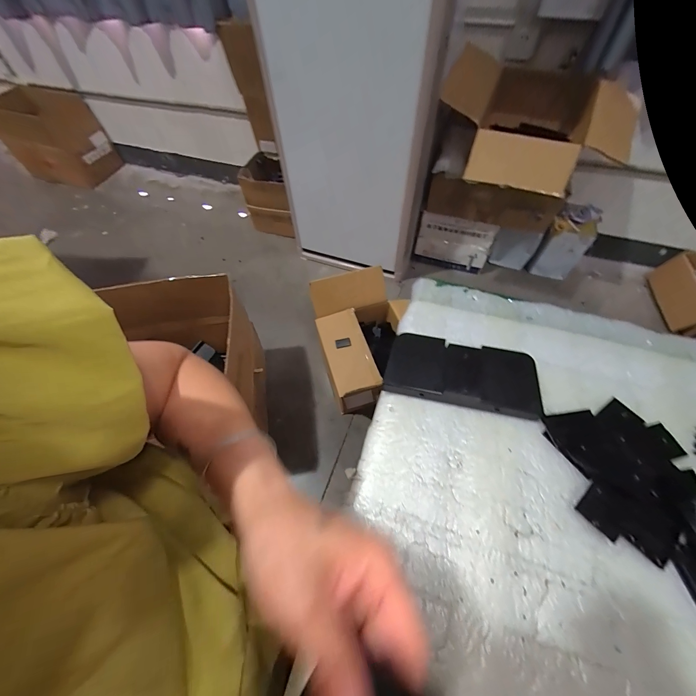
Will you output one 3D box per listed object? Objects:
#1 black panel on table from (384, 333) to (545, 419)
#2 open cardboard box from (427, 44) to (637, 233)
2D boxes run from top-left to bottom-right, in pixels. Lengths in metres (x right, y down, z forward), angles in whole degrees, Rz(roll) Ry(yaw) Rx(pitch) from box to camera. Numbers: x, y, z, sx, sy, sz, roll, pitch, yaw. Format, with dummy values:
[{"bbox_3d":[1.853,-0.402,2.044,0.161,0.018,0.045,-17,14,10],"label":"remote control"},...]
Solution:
[{"bbox_3d":[0.129,0.029,0.344,0.162,0.029,0.070,10,58,7],"label":"black panel on table"},{"bbox_3d":[0.575,-0.665,1.117,0.470,0.458,0.421,24,61,16],"label":"open cardboard box"}]

